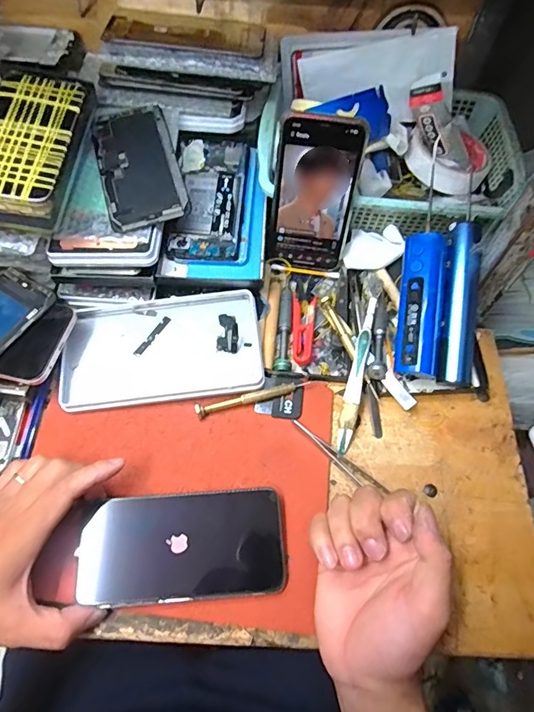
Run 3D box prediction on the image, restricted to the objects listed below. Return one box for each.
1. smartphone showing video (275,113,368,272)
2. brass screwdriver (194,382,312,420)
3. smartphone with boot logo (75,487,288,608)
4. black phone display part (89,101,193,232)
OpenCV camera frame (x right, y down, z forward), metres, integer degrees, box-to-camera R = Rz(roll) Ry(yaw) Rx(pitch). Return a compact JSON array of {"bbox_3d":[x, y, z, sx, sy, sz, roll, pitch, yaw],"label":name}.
[{"bbox_3d":[0.048,-0.152,0.442,0.073,0.148,0.006,8,43,3],"label":"smartphone showing video"},{"bbox_3d":[-0.012,0.037,0.416,0.107,0.011,0.010,-16,64,-9],"label":"brass screwdriver"},{"bbox_3d":[-0.066,0.146,0.352,0.154,0.012,0.075,-4,63,-2],"label":"smartphone with boot logo"},{"bbox_3d":[-0.125,-0.187,0.447,0.074,0.009,0.149,-16,68,-7],"label":"black phone display part"}]

